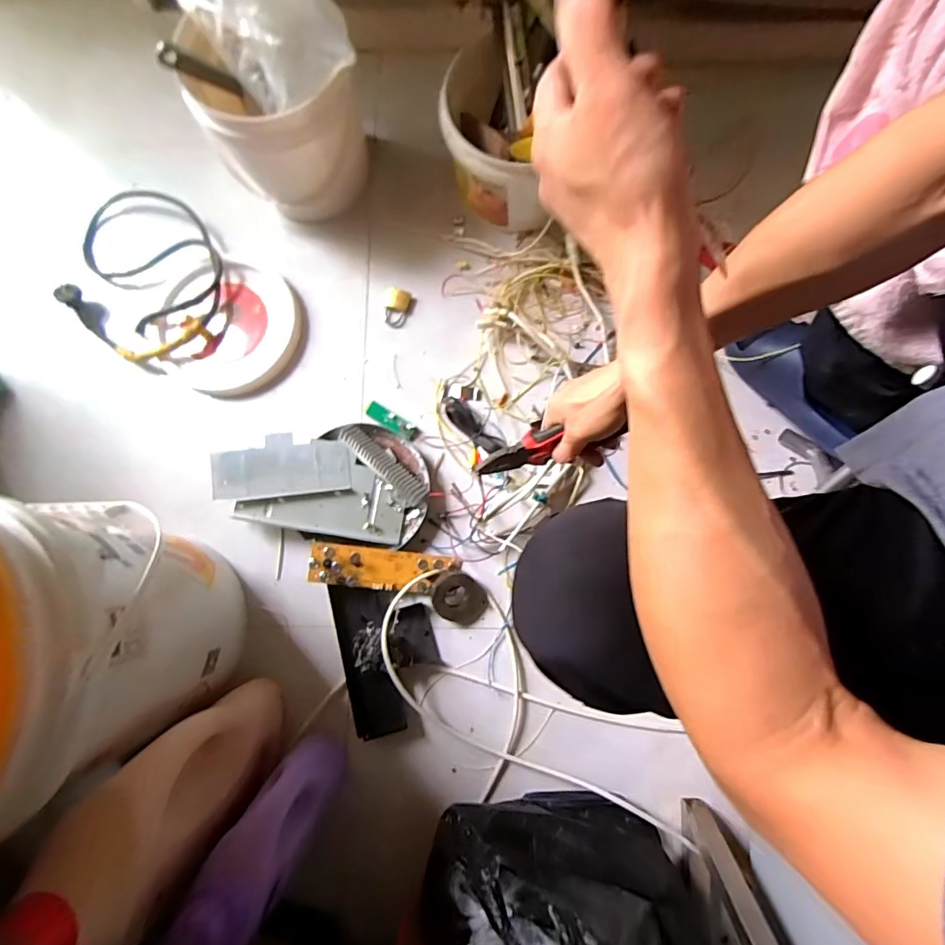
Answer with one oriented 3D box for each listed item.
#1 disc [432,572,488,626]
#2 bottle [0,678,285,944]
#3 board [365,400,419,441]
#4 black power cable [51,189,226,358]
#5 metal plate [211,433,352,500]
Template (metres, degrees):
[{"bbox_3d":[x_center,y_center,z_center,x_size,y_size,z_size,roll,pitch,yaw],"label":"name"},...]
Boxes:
[{"bbox_3d":[-0.020,0.181,0.701,0.075,0.035,0.067,41,83,8],"label":"disc"},{"bbox_3d":[-0.296,0.332,0.502,0.101,0.378,0.117,34,103,7],"label":"bottle"},{"bbox_3d":[-0.124,-0.078,0.759,0.087,0.014,0.026,32,82,7],"label":"board"},{"bbox_3d":[-0.515,-0.306,0.786,0.266,0.034,0.245,0,80,1],"label":"black power cable"},{"bbox_3d":[-0.281,-0.012,0.728,0.189,0.011,0.092,-4,78,-9],"label":"metal plate"}]

